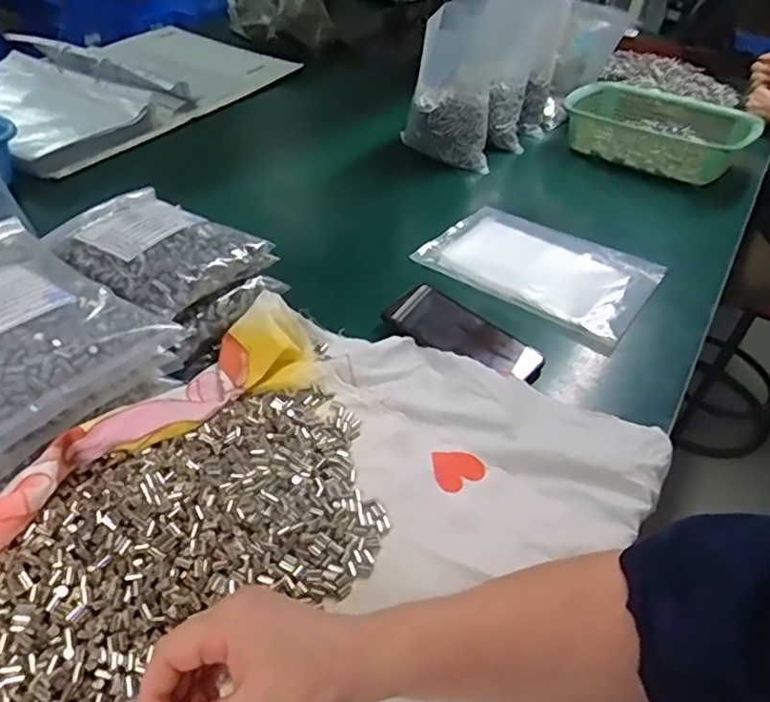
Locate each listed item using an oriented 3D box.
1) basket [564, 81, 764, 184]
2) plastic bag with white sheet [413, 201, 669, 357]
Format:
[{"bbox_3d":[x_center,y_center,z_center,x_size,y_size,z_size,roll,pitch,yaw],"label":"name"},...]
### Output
[{"bbox_3d":[0.439,-0.361,1.031,0.305,0.102,0.179,32,46,27],"label":"basket"},{"bbox_3d":[0.189,-0.111,0.747,0.265,0.019,0.185,31,46,26],"label":"plastic bag with white sheet"}]

